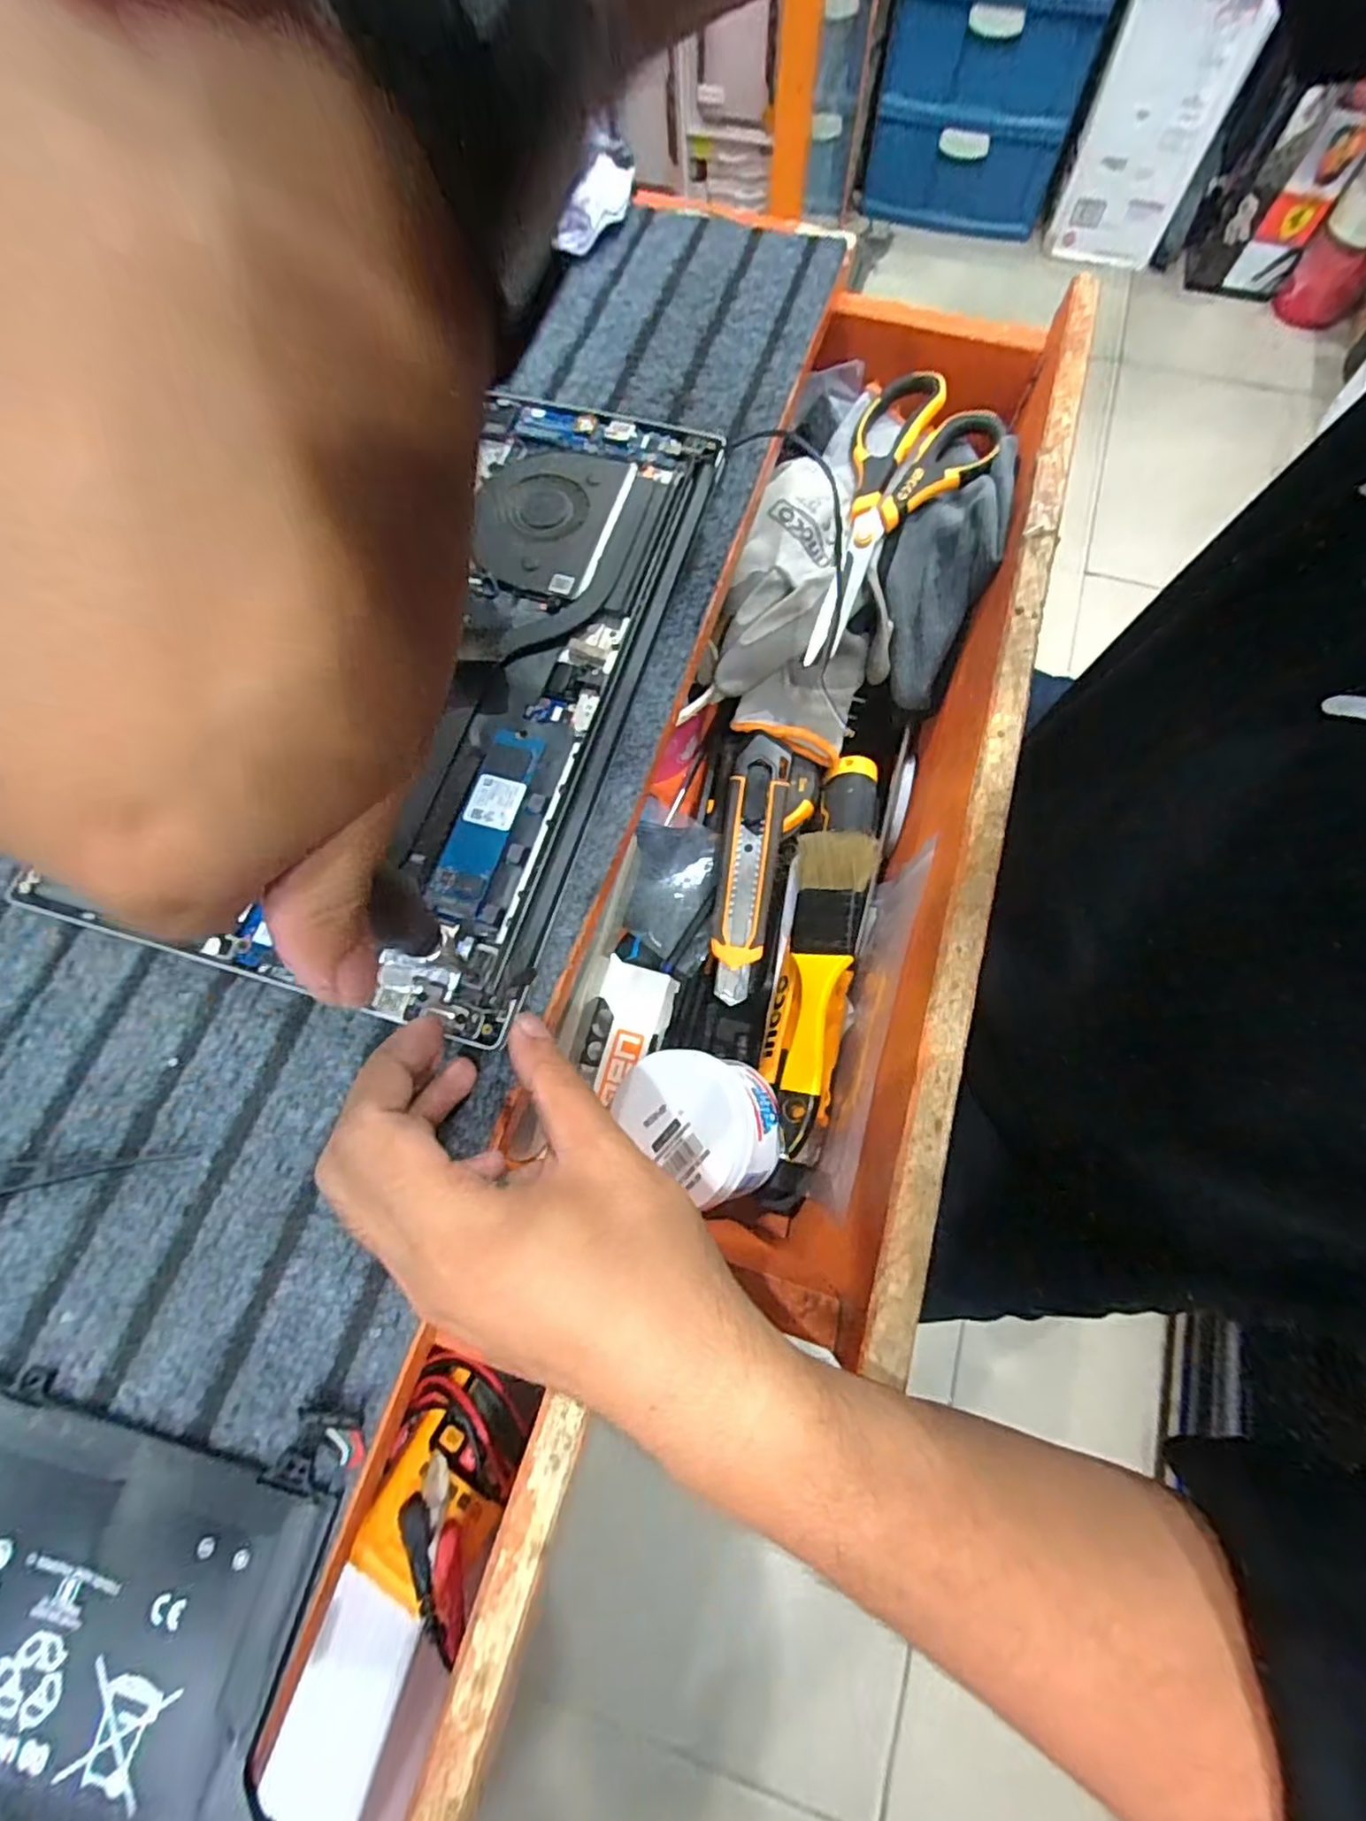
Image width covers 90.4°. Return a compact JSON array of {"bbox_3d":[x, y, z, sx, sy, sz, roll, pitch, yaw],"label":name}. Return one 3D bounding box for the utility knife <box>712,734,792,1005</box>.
[{"bbox_3d":[0.041,-0.029,0.420,0.033,0.018,0.166,8,72,4],"label":"utility knife"}]

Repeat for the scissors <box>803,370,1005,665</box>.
[{"bbox_3d":[0.127,-0.246,0.424,0.083,0.020,0.198,26,86,8],"label":"scissors"}]

